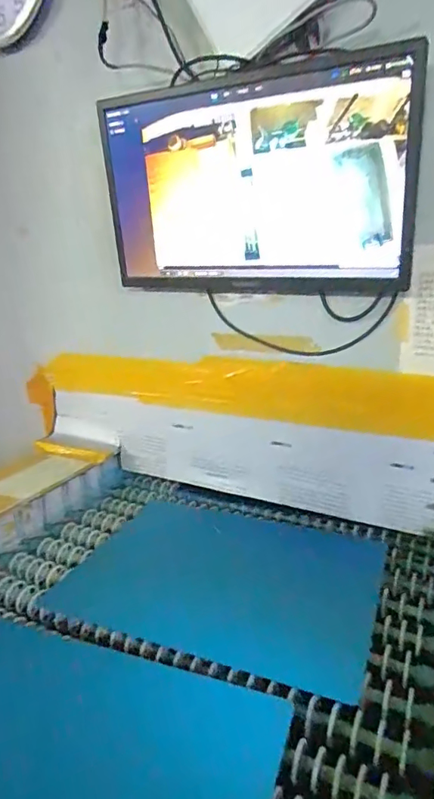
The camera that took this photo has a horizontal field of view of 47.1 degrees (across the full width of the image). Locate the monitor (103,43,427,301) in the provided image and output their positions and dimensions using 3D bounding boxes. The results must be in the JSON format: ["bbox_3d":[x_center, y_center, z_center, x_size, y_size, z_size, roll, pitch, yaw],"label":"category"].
[{"bbox_3d":[0.032,-0.327,0.786,0.532,0.302,0.057,6,18,23],"label":"monitor"}]

